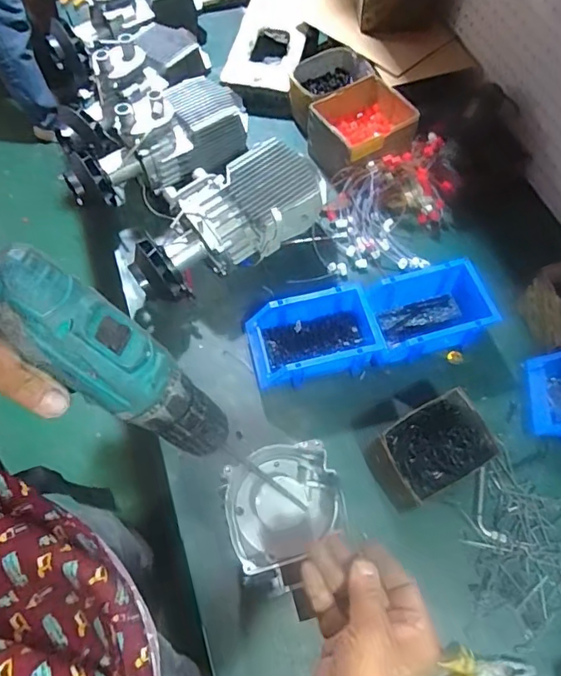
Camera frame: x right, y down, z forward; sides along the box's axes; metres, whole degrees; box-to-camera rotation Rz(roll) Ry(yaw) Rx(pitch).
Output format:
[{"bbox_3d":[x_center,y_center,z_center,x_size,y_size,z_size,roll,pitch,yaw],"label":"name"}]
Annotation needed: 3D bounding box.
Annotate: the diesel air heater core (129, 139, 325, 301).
[{"bbox_3d":[-0.086,-0.188,0.829,0.328,0.144,0.149,-31,66,-1],"label":"diesel air heater core"}]

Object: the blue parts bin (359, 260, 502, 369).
[{"bbox_3d":[0.218,-0.036,0.781,0.180,0.090,0.121,-11,63,-8],"label":"blue parts bin"}]

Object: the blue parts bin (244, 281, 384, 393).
[{"bbox_3d":[0.049,0.001,0.767,0.188,0.076,0.118,-12,63,-9],"label":"blue parts bin"}]

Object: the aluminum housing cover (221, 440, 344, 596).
[{"bbox_3d":[0.004,0.171,0.508,0.117,0.048,0.129,-11,63,-8],"label":"aluminum housing cover"}]

